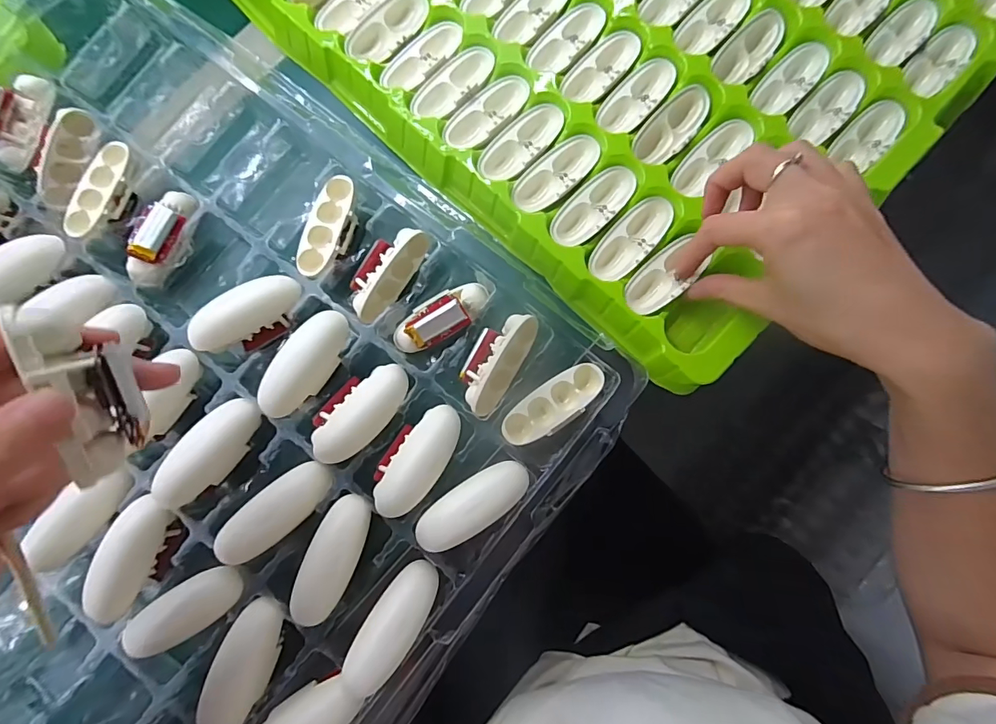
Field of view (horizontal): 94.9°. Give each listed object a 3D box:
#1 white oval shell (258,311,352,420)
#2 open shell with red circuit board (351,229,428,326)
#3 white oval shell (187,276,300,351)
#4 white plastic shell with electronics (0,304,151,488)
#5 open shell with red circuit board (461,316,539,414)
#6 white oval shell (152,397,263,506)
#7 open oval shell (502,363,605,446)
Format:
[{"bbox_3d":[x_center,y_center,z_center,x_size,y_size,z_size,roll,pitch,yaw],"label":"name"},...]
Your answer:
[{"bbox_3d":[-0.110,0.000,0.259,0.025,0.016,0.065,33,83,6],"label":"white oval shell"},{"bbox_3d":[-0.070,-0.056,0.281,0.026,0.020,0.062,35,83,7],"label":"open shell with red circuit board"},{"bbox_3d":[-0.149,-0.030,0.267,0.064,0.011,0.025,-25,81,-3],"label":"white oval shell"},{"bbox_3d":[-0.139,0.011,0.154,0.017,0.022,0.061,-7,115,0],"label":"white plastic shell with electronics"},{"bbox_3d":[-0.002,-0.001,0.270,0.030,0.019,0.062,30,82,6],"label":"open shell with red circuit board"},{"bbox_3d":[-0.162,0.050,0.257,0.026,0.019,0.065,33,69,6],"label":"white oval shell"},{"bbox_3d":[0.033,0.025,0.266,0.065,0.014,0.025,-35,81,-4],"label":"open oval shell"}]

